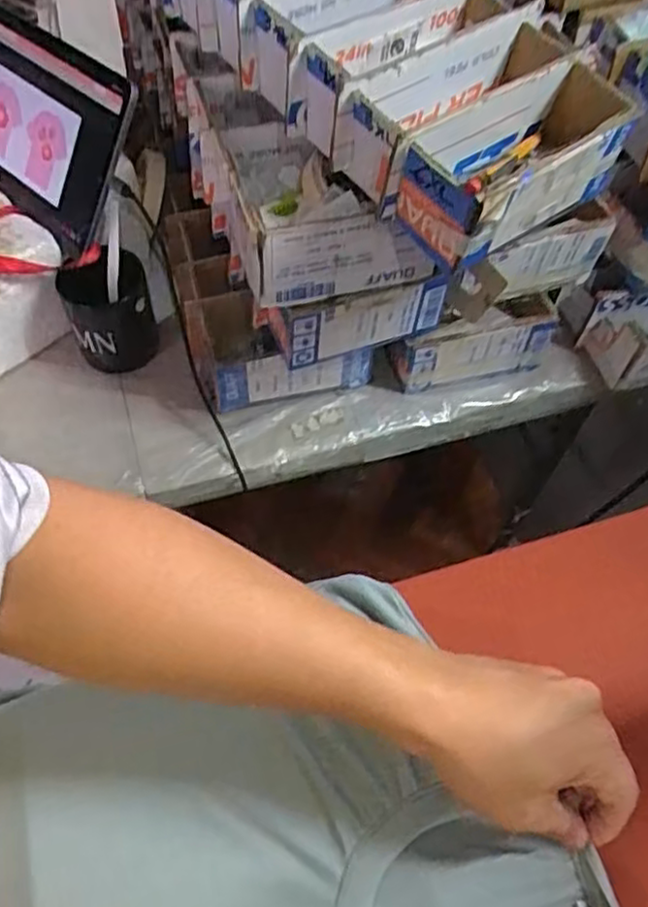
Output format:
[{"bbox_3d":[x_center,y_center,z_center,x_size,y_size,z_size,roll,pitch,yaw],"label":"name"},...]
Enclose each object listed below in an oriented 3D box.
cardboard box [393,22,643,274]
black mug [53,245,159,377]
[{"bbox_3d":[0.131,-0.199,0.480,0.164,0.070,0.072,-33,66,-22],"label":"cardboard box"},{"bbox_3d":[-0.209,-0.136,0.695,0.084,0.102,0.084,-17,61,-14],"label":"black mug"}]

